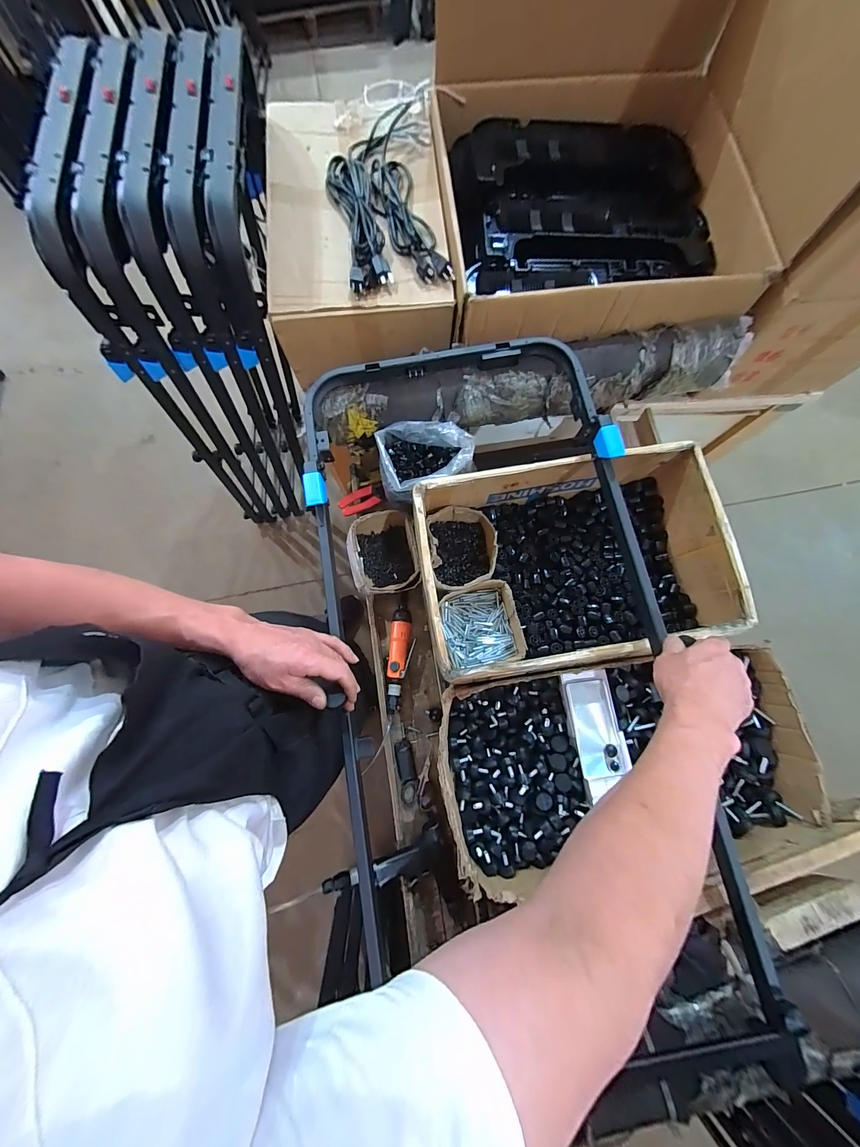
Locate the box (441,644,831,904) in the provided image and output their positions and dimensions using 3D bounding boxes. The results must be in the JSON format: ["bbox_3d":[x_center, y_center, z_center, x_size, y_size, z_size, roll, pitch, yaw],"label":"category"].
[{"bbox_3d":[0.326,0.322,0.618,0.603,0.120,0.303,-9,77,-2],"label":"box"}]

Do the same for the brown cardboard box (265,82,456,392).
[{"bbox_3d":[-0.144,-0.682,0.738,0.337,0.133,0.574,-6,77,-1],"label":"brown cardboard box"}]

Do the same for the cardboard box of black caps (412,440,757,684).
[{"bbox_3d":[0.253,-0.015,0.691,0.528,0.174,0.348,-8,77,-2],"label":"cardboard box of black caps"}]

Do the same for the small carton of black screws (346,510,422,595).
[{"bbox_3d":[-0.096,-0.042,0.777,0.134,0.089,0.170,-7,77,-2],"label":"small carton of black screws"}]

